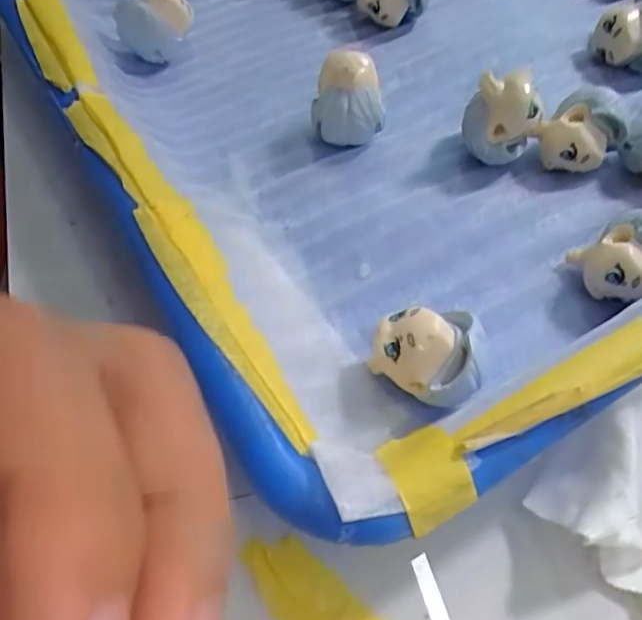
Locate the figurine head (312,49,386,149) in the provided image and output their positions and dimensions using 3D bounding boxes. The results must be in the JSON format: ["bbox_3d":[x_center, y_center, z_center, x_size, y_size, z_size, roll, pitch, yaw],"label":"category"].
[{"bbox_3d":[0.008,-0.067,0.194,0.022,0.026,0.018,-6,59,-3],"label":"figurine head"}]

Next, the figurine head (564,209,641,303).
[{"bbox_3d":[0.085,-0.015,0.167,0.023,0.022,0.022,0,59,0],"label":"figurine head"}]

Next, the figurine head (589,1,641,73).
[{"bbox_3d":[0.114,-0.098,0.217,0.028,0.023,0.017,34,65,19],"label":"figurine head"}]

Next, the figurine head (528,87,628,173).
[{"bbox_3d":[0.081,-0.055,0.190,0.024,0.023,0.017,33,63,17],"label":"figurine head"}]

